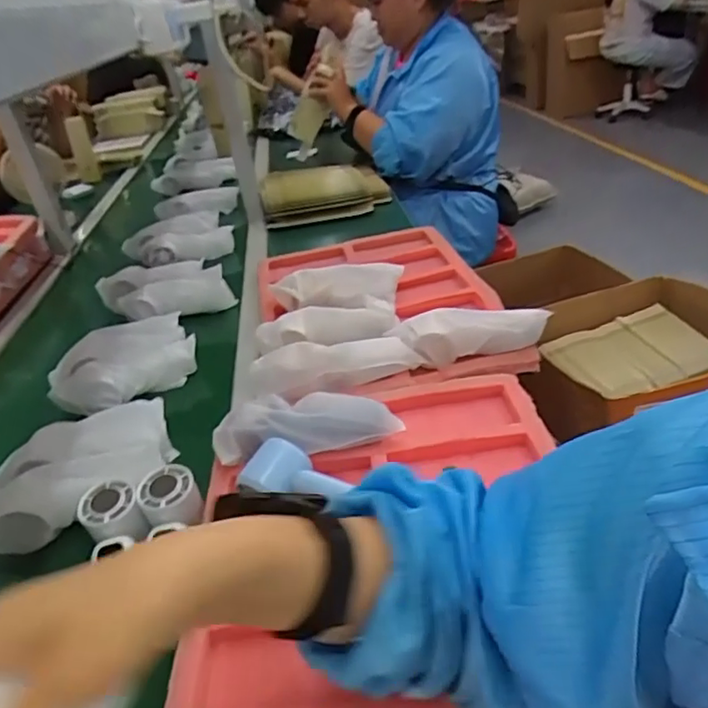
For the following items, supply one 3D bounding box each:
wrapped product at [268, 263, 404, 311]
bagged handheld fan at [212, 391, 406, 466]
[{"bbox_3d":[-0.025,-0.093,0.854,0.194,0.058,0.058,-6,33,2],"label":"wrapped product"},{"bbox_3d":[-0.051,0.073,0.597,0.186,0.049,0.061,-8,33,-2],"label":"bagged handheld fan"}]

